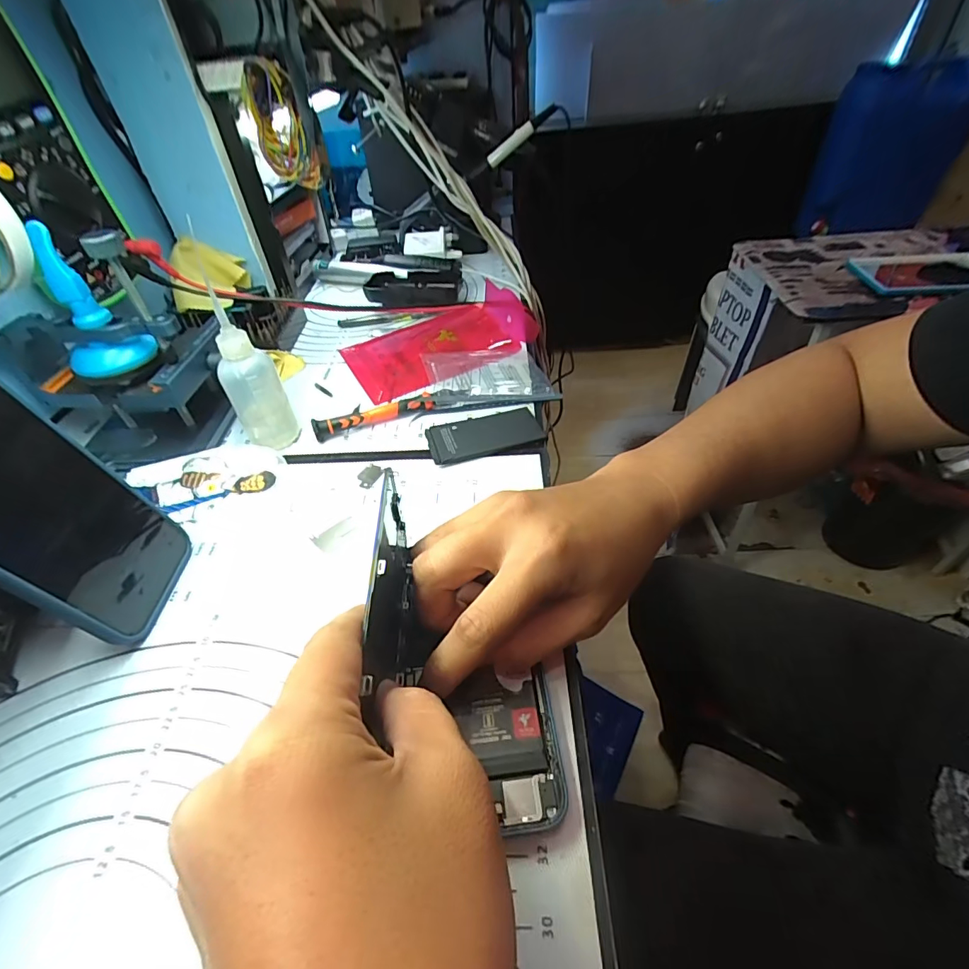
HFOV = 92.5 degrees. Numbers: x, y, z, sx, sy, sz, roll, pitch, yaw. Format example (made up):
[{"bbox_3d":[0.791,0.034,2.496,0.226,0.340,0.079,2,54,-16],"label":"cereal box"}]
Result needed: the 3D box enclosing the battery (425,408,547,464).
[{"bbox_3d":[0.000,-0.040,0.356,0.085,0.004,0.046,-13,45,-7],"label":"battery"}]

